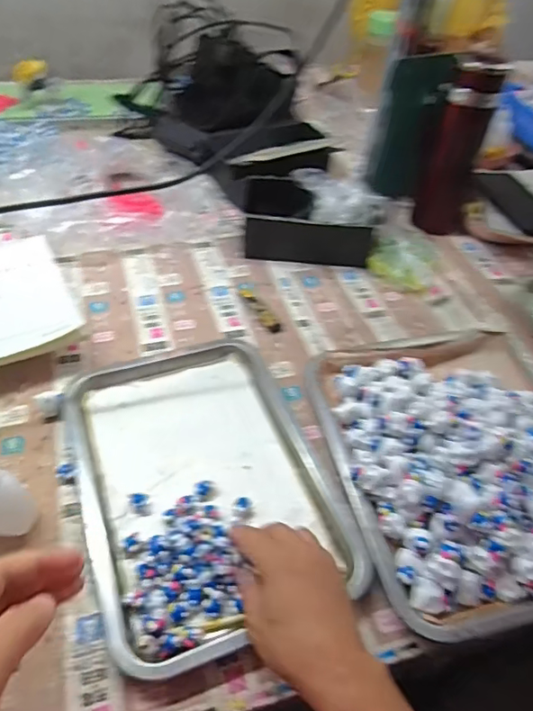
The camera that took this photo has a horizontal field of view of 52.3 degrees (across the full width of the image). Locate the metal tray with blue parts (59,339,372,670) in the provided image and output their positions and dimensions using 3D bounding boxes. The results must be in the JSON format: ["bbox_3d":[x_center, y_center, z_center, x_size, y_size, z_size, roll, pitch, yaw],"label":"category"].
[{"bbox_3d":[-0.060,0.109,0.509,0.211,0.025,0.302,-13,49,-17],"label":"metal tray with blue parts"}]

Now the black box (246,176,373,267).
[{"bbox_3d":[0.049,-0.192,0.775,0.196,0.077,0.101,5,46,-1],"label":"black box"}]

